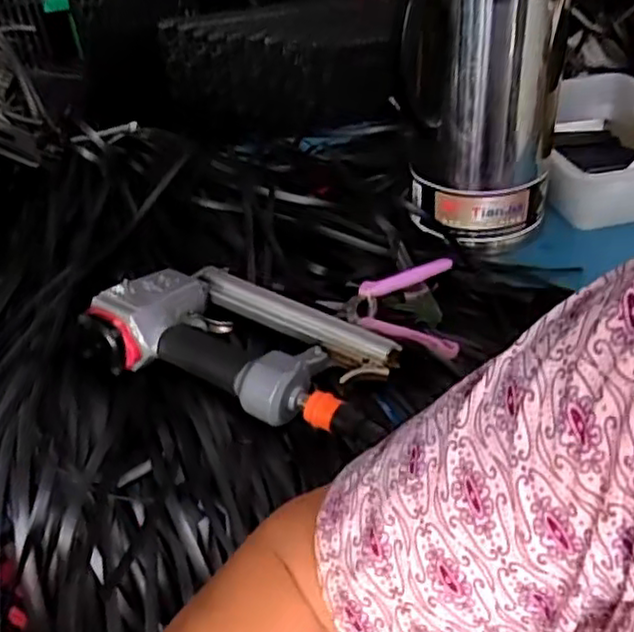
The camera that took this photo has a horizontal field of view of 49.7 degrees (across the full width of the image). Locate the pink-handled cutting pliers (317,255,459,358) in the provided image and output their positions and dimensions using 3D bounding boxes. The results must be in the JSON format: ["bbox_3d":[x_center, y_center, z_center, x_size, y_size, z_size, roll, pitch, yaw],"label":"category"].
[{"bbox_3d":[0.067,-0.011,0.644,0.123,0.019,0.150,3,38,8],"label":"pink-handled cutting pliers"}]

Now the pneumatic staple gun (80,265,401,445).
[{"bbox_3d":[-0.052,0.015,0.587,0.256,0.064,0.148,13,41,21],"label":"pneumatic staple gun"}]

